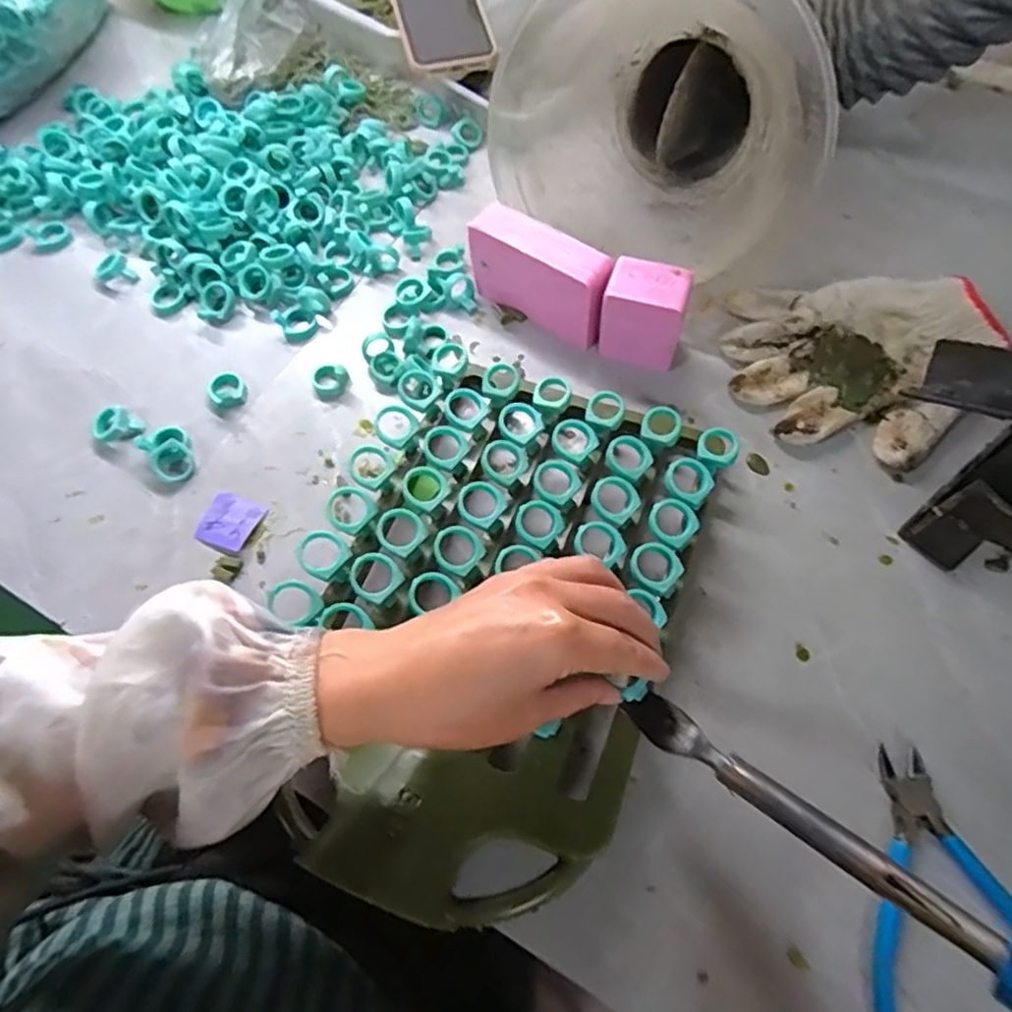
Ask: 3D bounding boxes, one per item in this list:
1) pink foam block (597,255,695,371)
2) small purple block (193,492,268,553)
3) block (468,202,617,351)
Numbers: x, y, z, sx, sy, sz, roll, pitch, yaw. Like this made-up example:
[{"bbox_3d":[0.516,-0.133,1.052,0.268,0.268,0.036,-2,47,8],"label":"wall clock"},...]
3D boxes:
[{"bbox_3d":[0.098,-0.135,0.475,0.054,0.069,0.033,16,67,10],"label":"pink foam block"},{"bbox_3d":[-0.189,0.011,0.456,0.037,0.005,0.038,20,68,12],"label":"small purple block"},{"bbox_3d":[0.027,-0.171,0.501,0.112,0.068,0.042,35,72,17],"label":"block"}]

